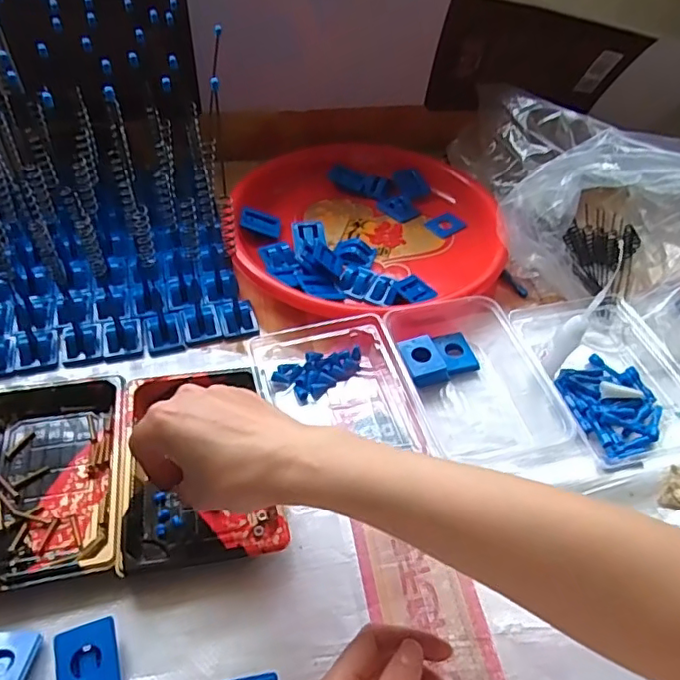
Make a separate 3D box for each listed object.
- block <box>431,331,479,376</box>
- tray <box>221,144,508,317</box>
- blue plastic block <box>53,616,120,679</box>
[{"bbox_3d":[0.105,0.012,0.523,0.029,0.013,0.040,-13,48,-15],"label":"block"},{"bbox_3d":[0.031,-0.126,0.628,0.281,0.046,0.281,2,46,-2],"label":"tray"},{"bbox_3d":[-0.147,0.191,0.337,0.033,0.016,0.042,-15,49,-17],"label":"blue plastic block"}]

